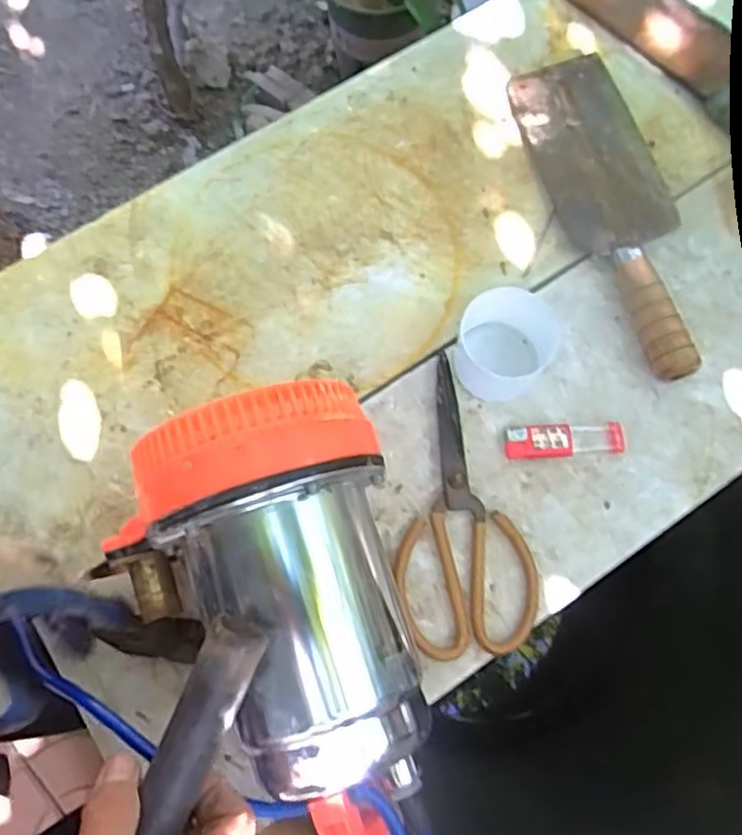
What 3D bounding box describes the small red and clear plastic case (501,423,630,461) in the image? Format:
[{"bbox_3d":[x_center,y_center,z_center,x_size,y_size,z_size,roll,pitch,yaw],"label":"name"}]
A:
[{"bbox_3d":[0.139,0.016,0.491,0.085,0.014,0.023,-4,71,-1],"label":"small red and clear plastic case"}]

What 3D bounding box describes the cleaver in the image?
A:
[{"bbox_3d":[0.193,-0.165,0.545,0.081,0.025,0.292,-16,72,-5],"label":"cleaver"}]

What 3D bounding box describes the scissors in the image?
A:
[{"bbox_3d":[0.056,0.057,0.476,0.090,0.015,0.204,-8,71,-3],"label":"scissors"}]

